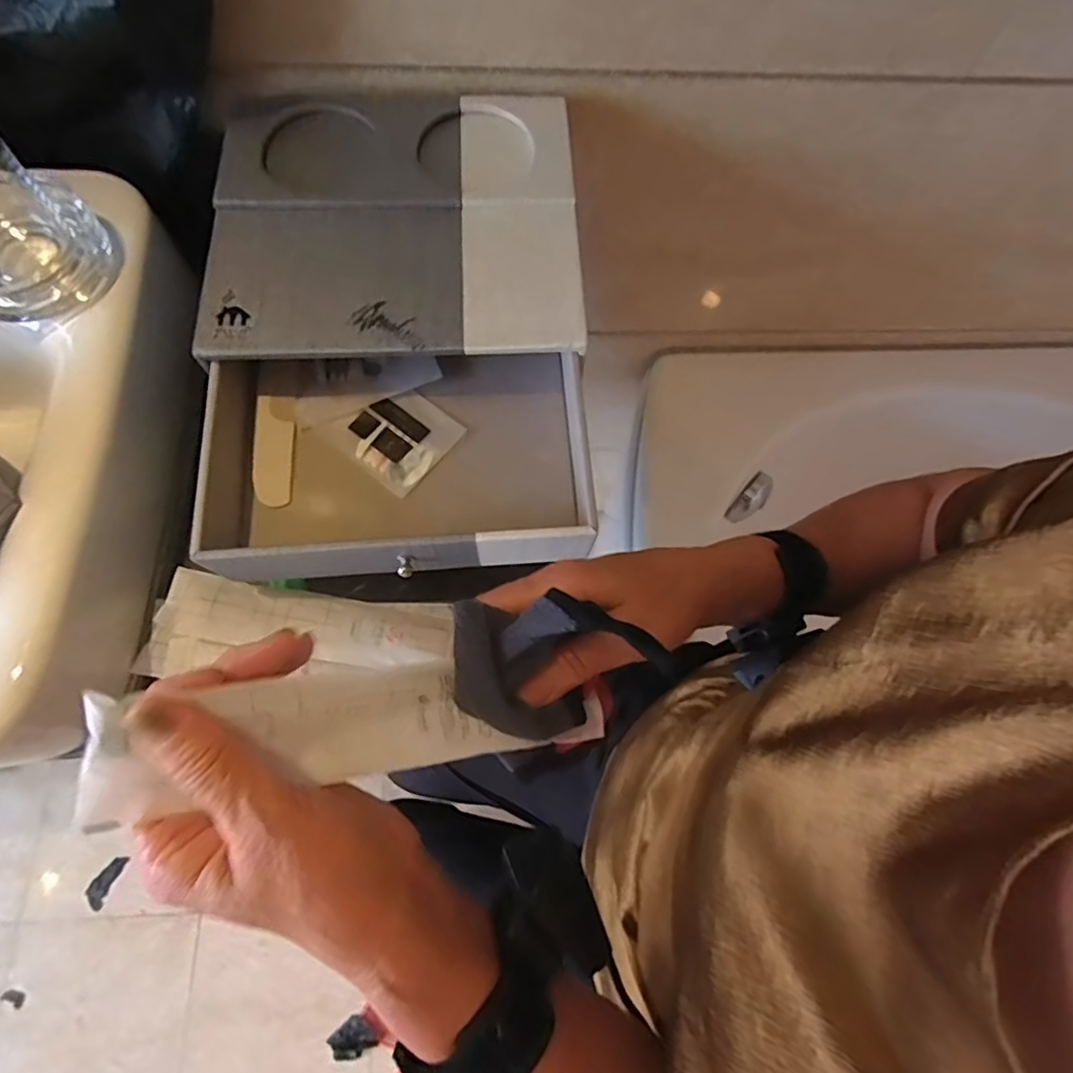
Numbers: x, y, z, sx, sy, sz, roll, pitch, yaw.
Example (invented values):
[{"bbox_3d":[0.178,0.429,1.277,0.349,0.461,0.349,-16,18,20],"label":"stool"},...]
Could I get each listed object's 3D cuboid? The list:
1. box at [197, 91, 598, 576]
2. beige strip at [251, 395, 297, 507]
[{"bbox_3d":[-0.094,-0.154,0.410,0.249,0.078,0.359,-3,70,-3],"label":"box"},{"bbox_3d":[-0.183,-0.060,0.407,0.027,0.004,0.080,0,74,-8],"label":"beige strip"}]

